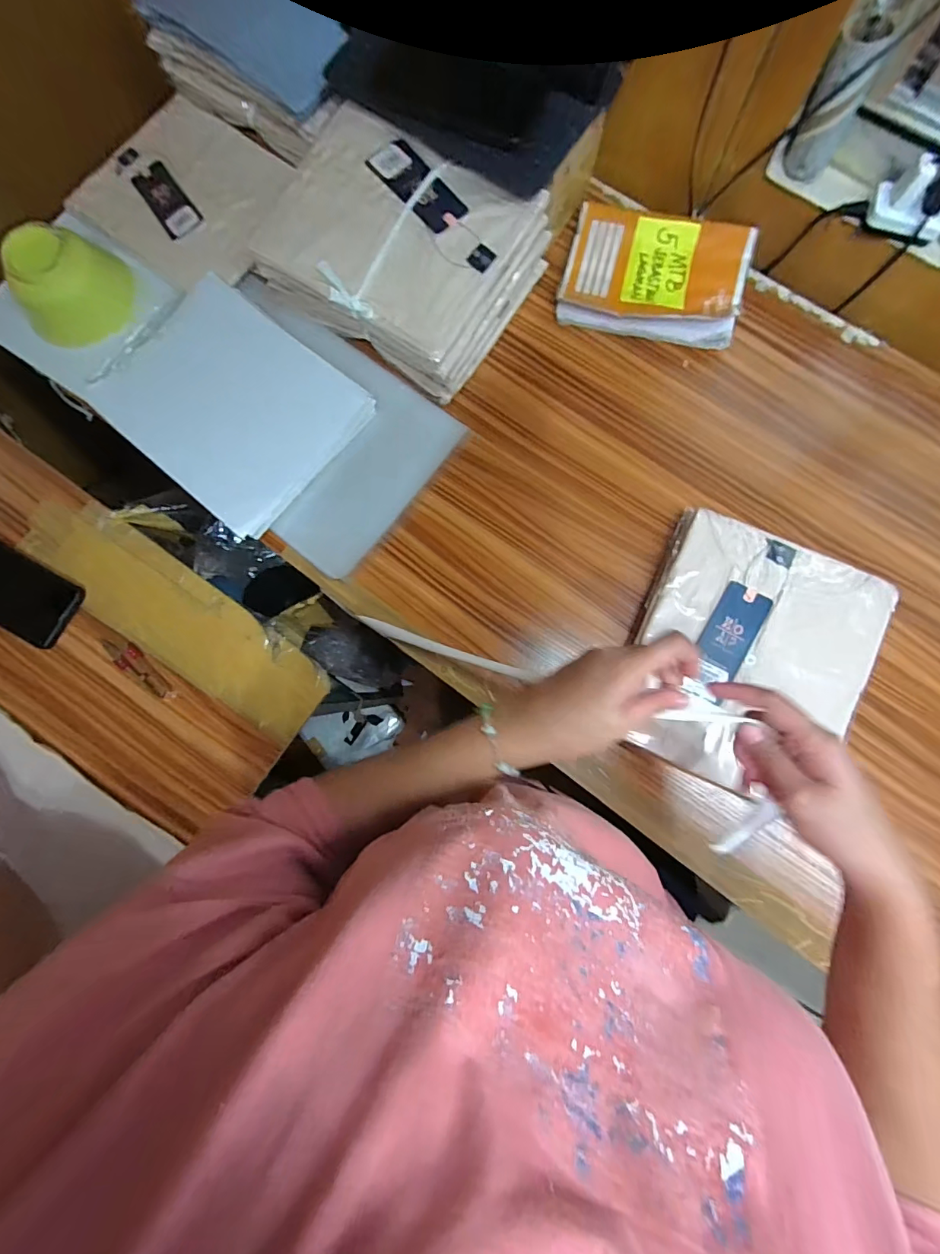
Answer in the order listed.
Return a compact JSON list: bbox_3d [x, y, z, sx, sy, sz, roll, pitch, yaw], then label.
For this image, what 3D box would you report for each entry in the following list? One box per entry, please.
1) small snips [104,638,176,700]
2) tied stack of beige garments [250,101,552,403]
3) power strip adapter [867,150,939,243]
[{"bbox_3d":[-0.366,0.046,0.529,0.103,0.004,0.028,40,86,7],"label":"small snips"},{"bbox_3d":[-0.075,-0.411,0.532,0.252,0.094,0.210,33,85,7],"label":"tied stack of beige garments"},{"bbox_3d":[0.430,-0.407,0.458,0.072,0.046,0.035,31,84,6],"label":"power strip adapter"}]

